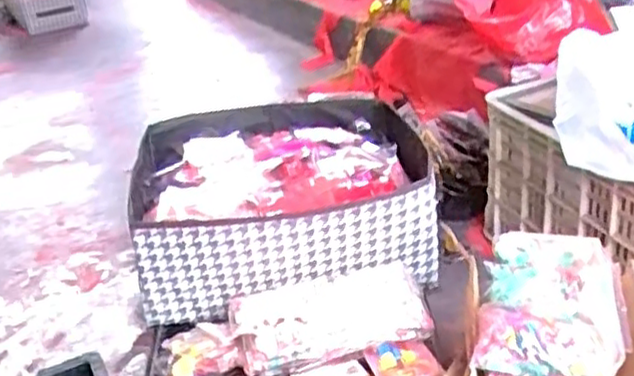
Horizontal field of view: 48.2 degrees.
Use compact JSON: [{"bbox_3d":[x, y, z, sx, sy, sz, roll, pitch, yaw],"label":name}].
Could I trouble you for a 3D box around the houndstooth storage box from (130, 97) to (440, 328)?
[{"bbox_3d":[-0.057,0.010,1.058,0.389,0.155,0.378,-7,28,-5],"label":"houndstooth storage box"}]

